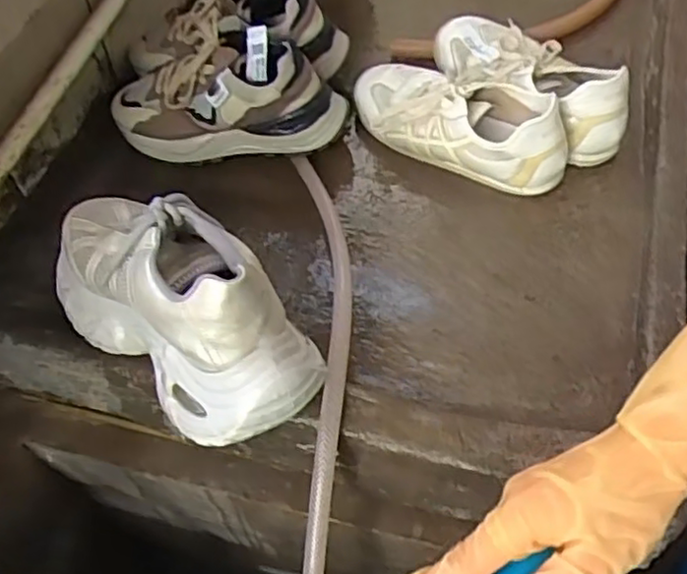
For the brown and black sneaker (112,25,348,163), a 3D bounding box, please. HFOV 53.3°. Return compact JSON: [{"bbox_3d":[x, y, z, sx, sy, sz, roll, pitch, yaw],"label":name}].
[{"bbox_3d":[-0.123,-0.195,0.695,0.245,0.098,0.088,6,55,7],"label":"brown and black sneaker"}]

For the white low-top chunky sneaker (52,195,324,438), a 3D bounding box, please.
[{"bbox_3d":[-0.132,0.001,0.508,0.266,0.115,0.117,35,63,24],"label":"white low-top chunky sneaker"}]

